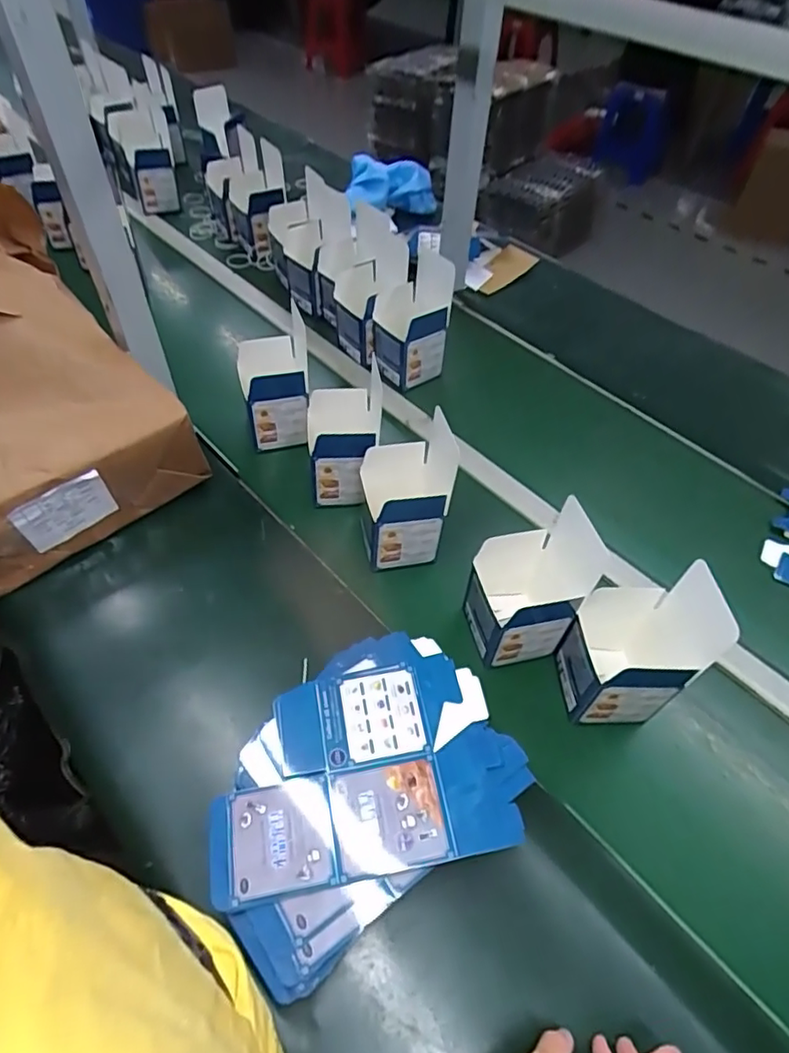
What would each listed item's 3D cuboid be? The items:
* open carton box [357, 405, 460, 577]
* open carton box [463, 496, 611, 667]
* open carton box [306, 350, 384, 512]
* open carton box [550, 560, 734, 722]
[{"bbox_3d":[0.013,-0.030,0.688,0.099,0.128,0.099,-5,51,-5],"label":"open carton box"},{"bbox_3d":[0.153,0.062,0.600,0.132,0.151,0.089,-10,51,-10],"label":"open carton box"},{"bbox_3d":[-0.065,-0.105,0.741,0.089,0.140,0.107,-5,51,-5],"label":"open carton box"},{"bbox_3d":[0.226,0.121,0.563,0.098,0.158,0.092,0,50,-1],"label":"open carton box"}]

